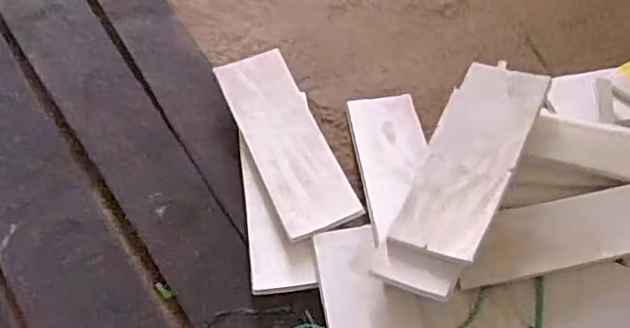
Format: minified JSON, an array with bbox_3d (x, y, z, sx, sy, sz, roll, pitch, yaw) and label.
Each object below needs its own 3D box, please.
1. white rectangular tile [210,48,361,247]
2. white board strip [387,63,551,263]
[{"bbox_3d":[-0.040,-0.033,0.864,0.100,0.012,0.278,-23,68,-9],"label":"white rectangular tile"},{"bbox_3d":[0.192,-0.012,0.800,0.110,0.019,0.285,17,59,28],"label":"white board strip"}]

